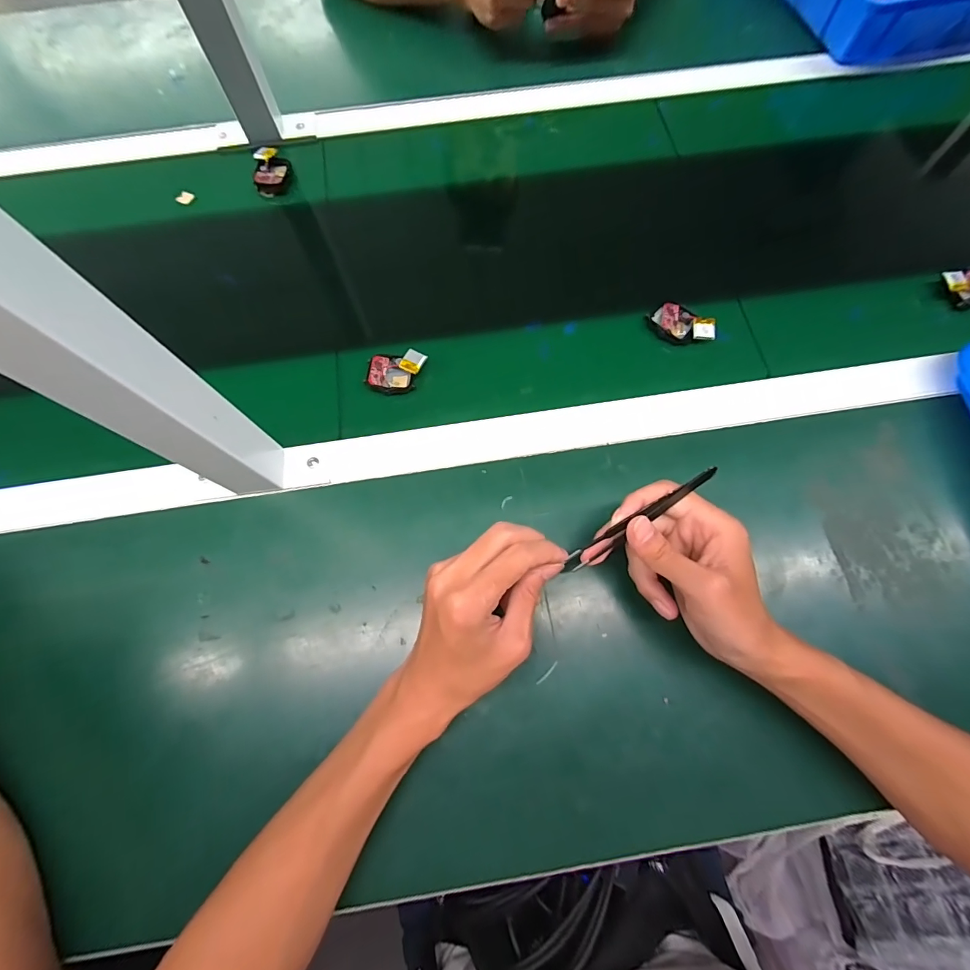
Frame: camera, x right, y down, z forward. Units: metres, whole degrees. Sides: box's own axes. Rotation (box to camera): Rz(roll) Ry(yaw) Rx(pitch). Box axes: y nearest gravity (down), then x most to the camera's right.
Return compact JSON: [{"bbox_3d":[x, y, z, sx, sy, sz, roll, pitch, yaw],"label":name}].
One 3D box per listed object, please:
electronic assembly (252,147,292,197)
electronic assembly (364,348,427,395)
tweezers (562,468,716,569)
[{"bbox_3d":[-0.243,-0.357,0.482,0.038,0.015,0.055,-7,71,-1],"label":"electronic assembly"},{"bbox_3d":[-0.084,-0.107,0.398,0.055,0.012,0.038,-4,71,0],"label":"electronic assembly"},{"bbox_3d":[0.108,0.023,0.290,0.115,0.011,0.010,-33,73,2],"label":"tweezers"}]

